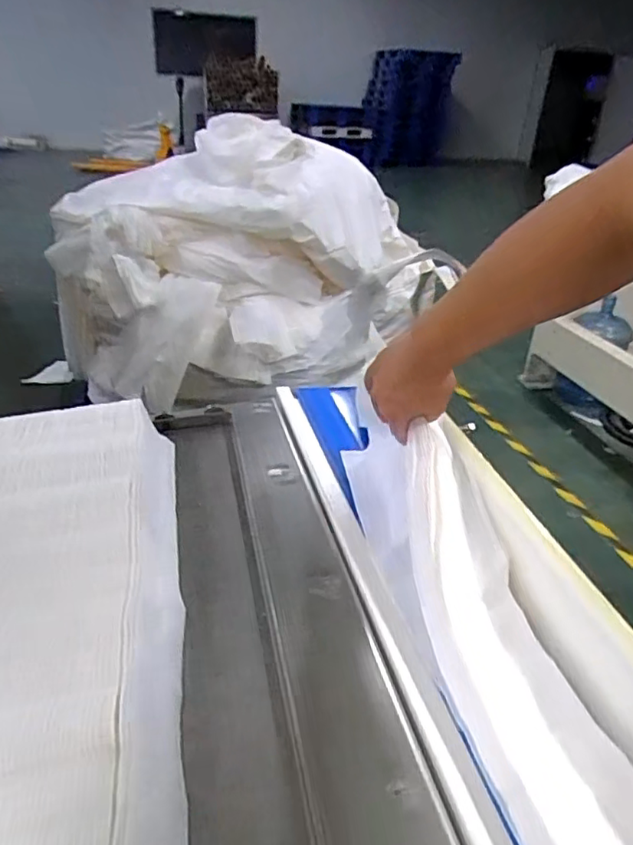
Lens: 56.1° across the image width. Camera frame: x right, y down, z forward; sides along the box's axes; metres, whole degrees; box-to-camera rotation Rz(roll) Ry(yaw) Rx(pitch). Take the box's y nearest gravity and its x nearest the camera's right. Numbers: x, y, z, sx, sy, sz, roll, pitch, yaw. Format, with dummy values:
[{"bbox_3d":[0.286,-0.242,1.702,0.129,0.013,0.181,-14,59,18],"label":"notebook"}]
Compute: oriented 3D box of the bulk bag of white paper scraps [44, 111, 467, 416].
[{"bbox_3d":[-0.223,-0.420,1.839,1.080,0.797,0.785,-8,32,-19],"label":"bulk bag of white paper scraps"}]

